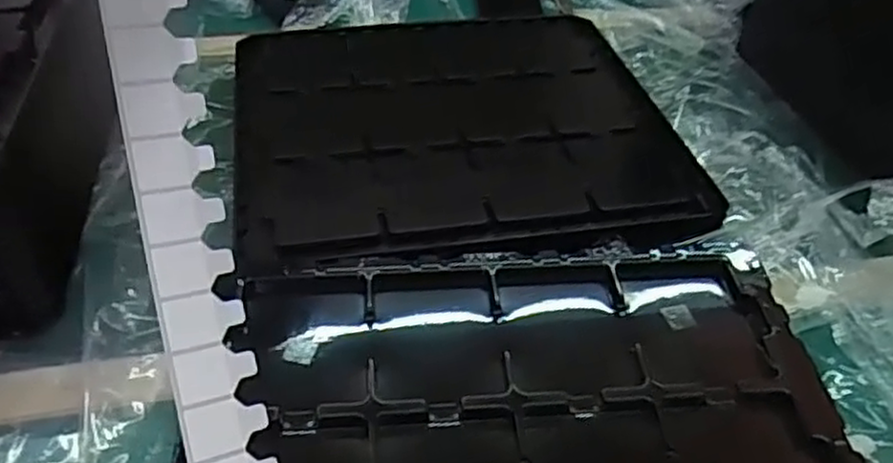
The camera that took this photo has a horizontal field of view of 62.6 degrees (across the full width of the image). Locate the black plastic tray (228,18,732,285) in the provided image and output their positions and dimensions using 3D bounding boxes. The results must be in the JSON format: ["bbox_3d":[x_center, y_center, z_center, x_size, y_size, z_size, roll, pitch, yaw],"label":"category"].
[{"bbox_3d":[0.005,-0.104,0.656,0.370,0.024,0.372,-6,44,-11],"label":"black plastic tray"}]

